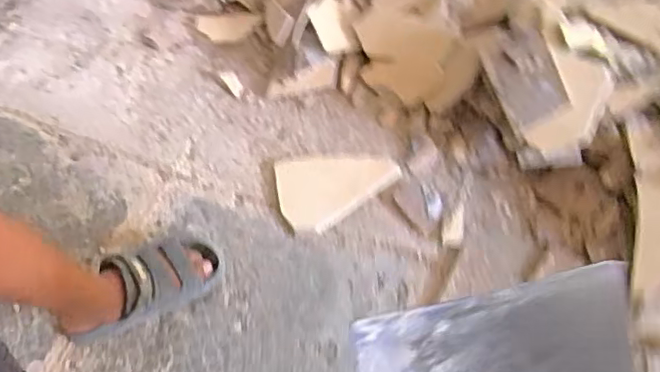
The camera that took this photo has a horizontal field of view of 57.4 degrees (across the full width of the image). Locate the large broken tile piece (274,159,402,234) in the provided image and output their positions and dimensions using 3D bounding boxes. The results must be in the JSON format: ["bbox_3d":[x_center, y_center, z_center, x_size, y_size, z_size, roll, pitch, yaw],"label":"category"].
[{"bbox_3d":[0.014,0.005,1.061,0.212,0.009,0.141,-8,62,0],"label":"large broken tile piece"}]

